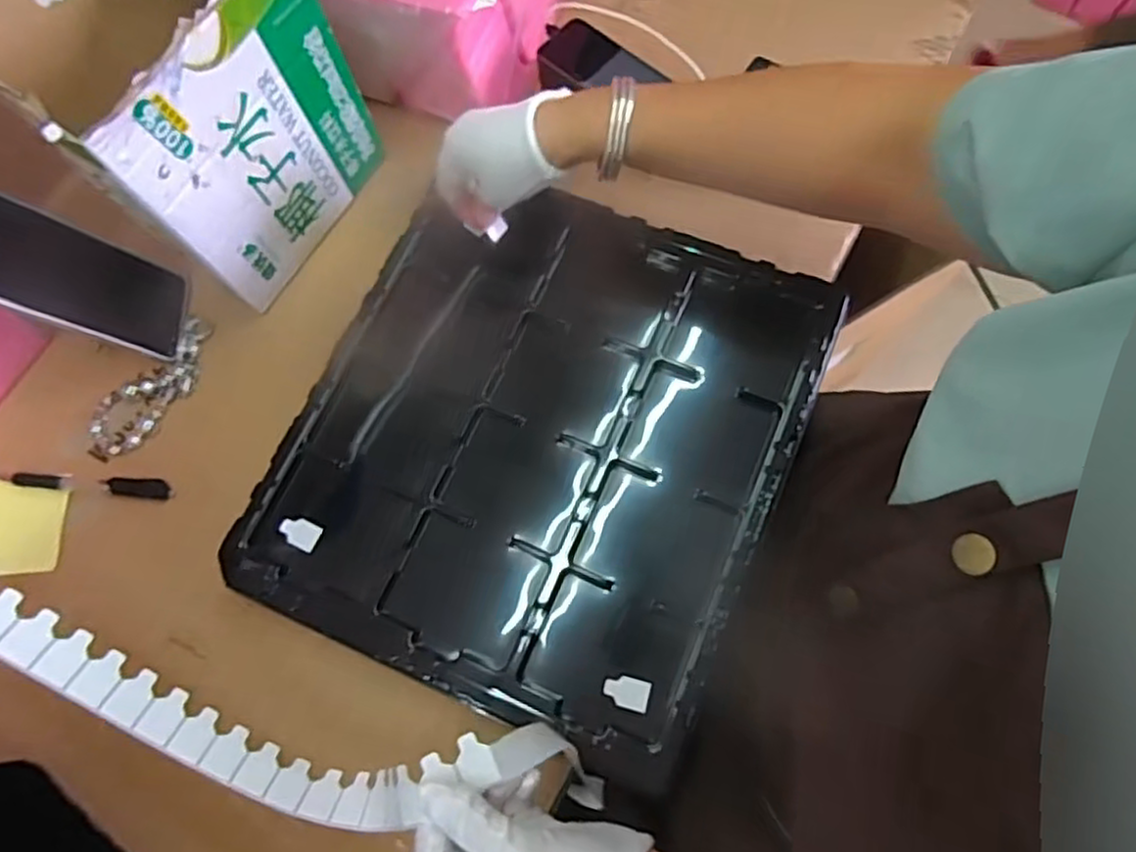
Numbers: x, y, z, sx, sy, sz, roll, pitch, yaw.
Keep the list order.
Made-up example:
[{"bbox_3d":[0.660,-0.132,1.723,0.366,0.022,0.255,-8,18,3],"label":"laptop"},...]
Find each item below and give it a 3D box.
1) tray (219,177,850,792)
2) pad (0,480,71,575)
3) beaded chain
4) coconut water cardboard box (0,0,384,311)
[{"bbox_3d":[-0.020,0.004,0.507,0.328,0.020,0.360,22,74,9],"label":"tray"},{"bbox_3d":[-0.416,0.075,0.531,0.075,0.005,0.070,-3,72,1],"label":"pad"},{"bbox_3d":[-0.325,-0.030,0.560,0.050,0.007,0.122,38,78,13],"label":"beaded chain"},{"bbox_3d":[-0.267,-0.232,0.514,0.165,0.191,0.184,38,77,13],"label":"coconut water cardboard box"}]

